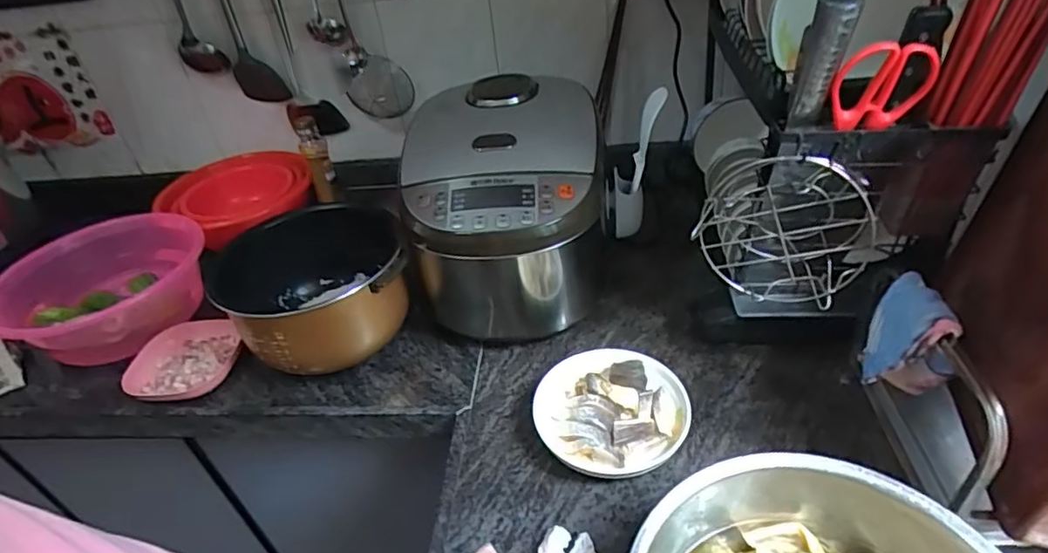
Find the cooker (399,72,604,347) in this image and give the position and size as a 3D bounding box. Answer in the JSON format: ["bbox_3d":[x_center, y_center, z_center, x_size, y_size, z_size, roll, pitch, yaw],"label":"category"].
[{"bbox_3d":[-0.022,-0.087,0.799,0.242,0.275,0.286,-4,37,4],"label":"cooker"}]

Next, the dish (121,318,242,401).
[{"bbox_3d":[-0.476,0.118,0.807,0.140,0.028,0.131,-5,37,4],"label":"dish"}]

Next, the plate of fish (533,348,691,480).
[{"bbox_3d":[0.098,0.154,0.658,0.163,0.038,0.157,-5,37,4],"label":"plate of fish"}]

